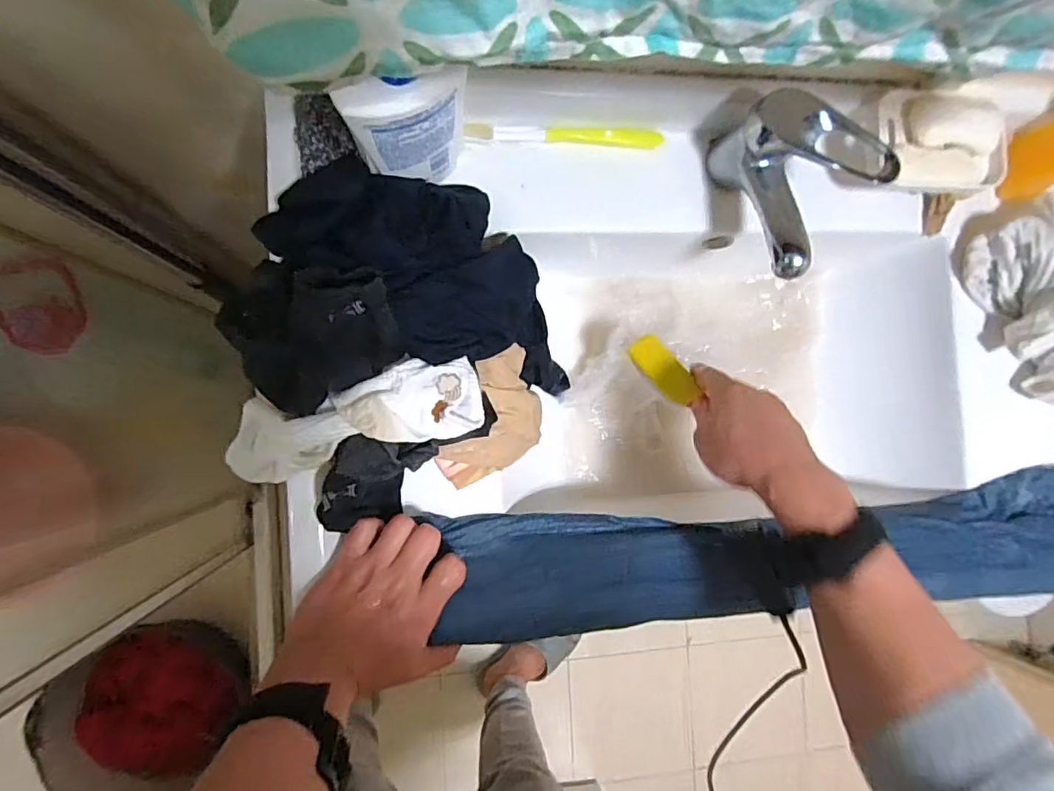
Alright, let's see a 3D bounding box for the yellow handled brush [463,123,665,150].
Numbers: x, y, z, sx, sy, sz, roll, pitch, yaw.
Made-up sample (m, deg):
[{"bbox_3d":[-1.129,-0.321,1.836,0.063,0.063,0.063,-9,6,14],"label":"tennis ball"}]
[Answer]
[{"bbox_3d":[0.035,-0.233,0.495,0.179,0.019,0.013,0,88,-9],"label":"yellow handled brush"}]

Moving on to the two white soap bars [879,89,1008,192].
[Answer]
[{"bbox_3d":[0.381,-0.231,0.503,0.115,0.034,0.081,-1,89,-9],"label":"two white soap bars"}]

